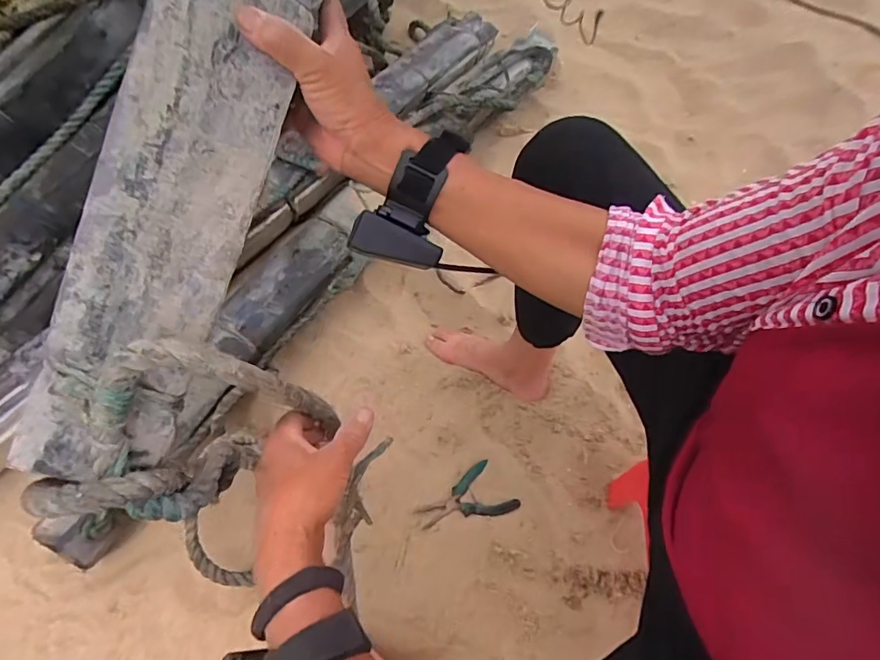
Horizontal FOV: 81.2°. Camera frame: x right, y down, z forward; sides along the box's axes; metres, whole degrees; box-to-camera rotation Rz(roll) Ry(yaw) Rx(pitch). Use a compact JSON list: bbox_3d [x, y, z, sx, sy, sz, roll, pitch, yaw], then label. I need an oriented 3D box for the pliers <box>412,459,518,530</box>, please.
[{"bbox_3d":[0.040,0.273,0.792,0.144,0.018,0.087,-32,65,-15],"label":"pliers"}]

